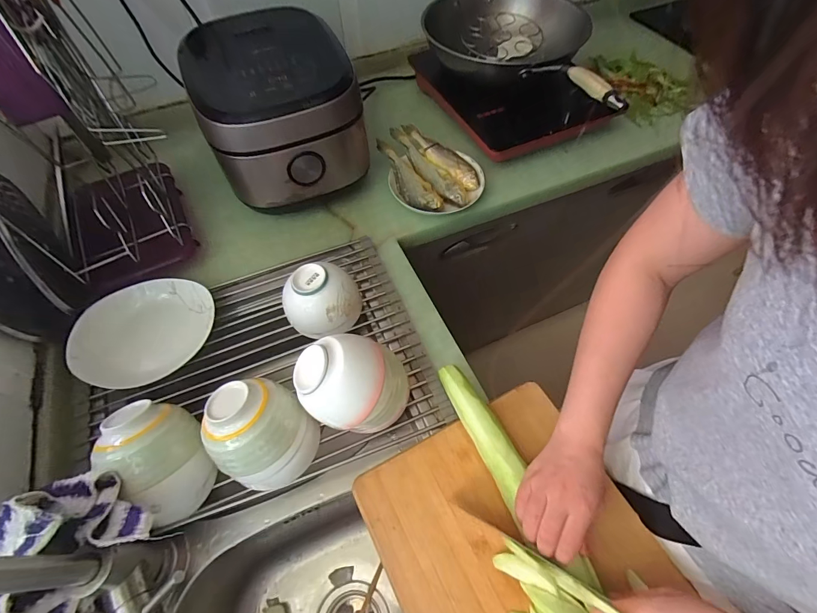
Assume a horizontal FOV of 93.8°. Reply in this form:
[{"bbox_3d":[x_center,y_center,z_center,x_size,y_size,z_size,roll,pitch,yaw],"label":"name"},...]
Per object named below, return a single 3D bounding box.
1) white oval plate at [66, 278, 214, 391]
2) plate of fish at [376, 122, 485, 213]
[{"bbox_3d":[-0.386,0.036,0.564,0.135,0.053,0.186,28,61,19],"label":"white oval plate"},{"bbox_3d":[0.045,-0.262,0.736,0.156,0.060,0.209,-25,59,-15],"label":"plate of fish"}]

